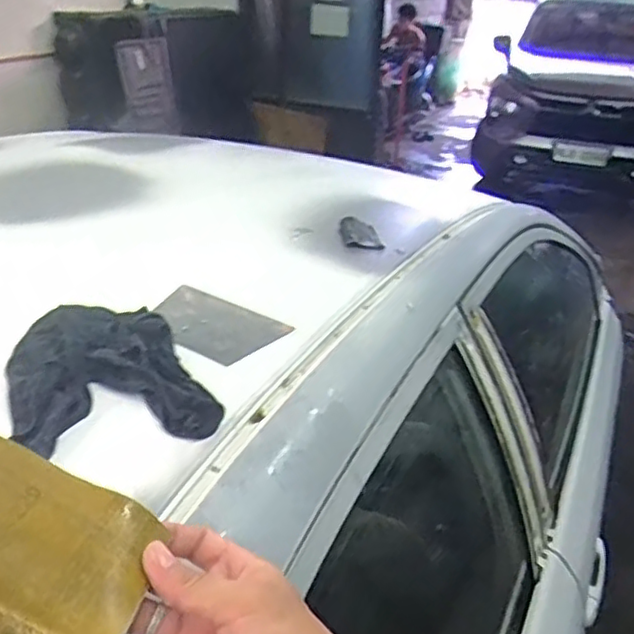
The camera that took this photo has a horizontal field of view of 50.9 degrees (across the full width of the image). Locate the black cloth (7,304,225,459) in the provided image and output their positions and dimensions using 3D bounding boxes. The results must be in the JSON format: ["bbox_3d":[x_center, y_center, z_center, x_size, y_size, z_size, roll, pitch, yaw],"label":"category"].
[{"bbox_3d":[-0.186,0.050,0.576,0.159,0.045,0.177,-13,32,-28],"label":"black cloth"}]

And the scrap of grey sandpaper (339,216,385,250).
[{"bbox_3d":[0.060,-0.114,0.912,0.055,0.013,0.054,1,52,-26],"label":"scrap of grey sandpaper"}]

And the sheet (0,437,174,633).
[{"bbox_3d":[-0.153,0.124,0.346,0.132,0.020,0.095,19,70,9],"label":"sheet"}]

